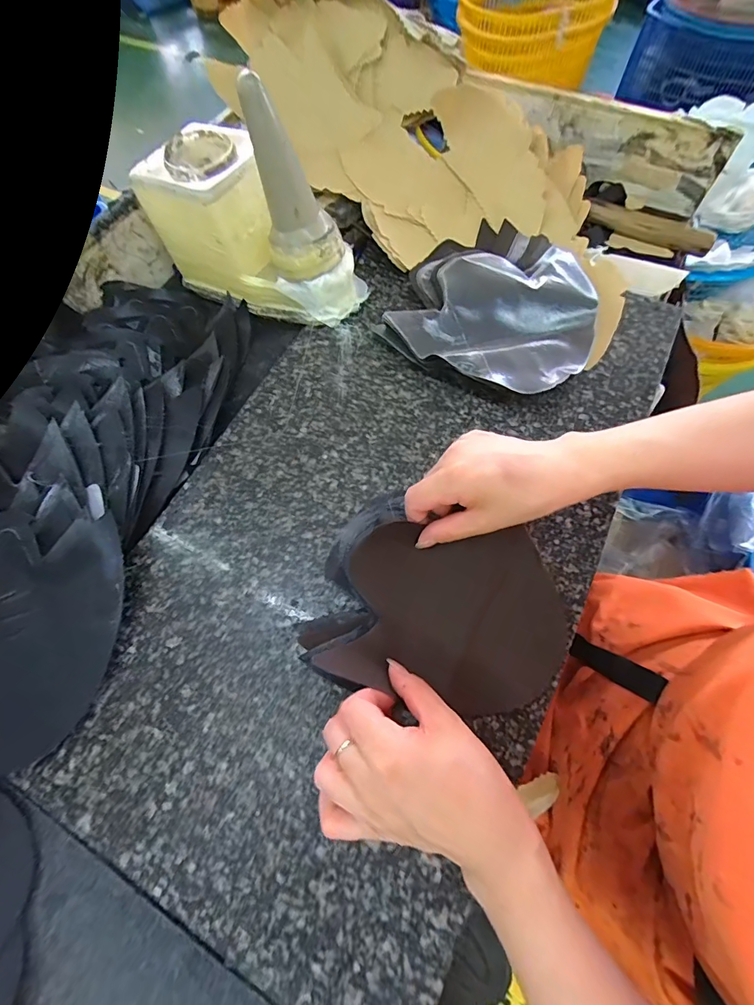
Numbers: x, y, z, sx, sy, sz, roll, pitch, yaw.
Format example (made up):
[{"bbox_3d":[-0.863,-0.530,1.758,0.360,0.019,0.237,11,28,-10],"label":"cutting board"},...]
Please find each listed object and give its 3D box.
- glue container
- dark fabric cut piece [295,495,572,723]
[{"bbox_3d":[-0.117,-0.282,0.406,0.211,0.157,0.098,27,72,12],"label":"glue container"},{"bbox_3d":[0.050,0.074,0.318,0.180,0.032,0.143,16,70,8],"label":"dark fabric cut piece"}]

